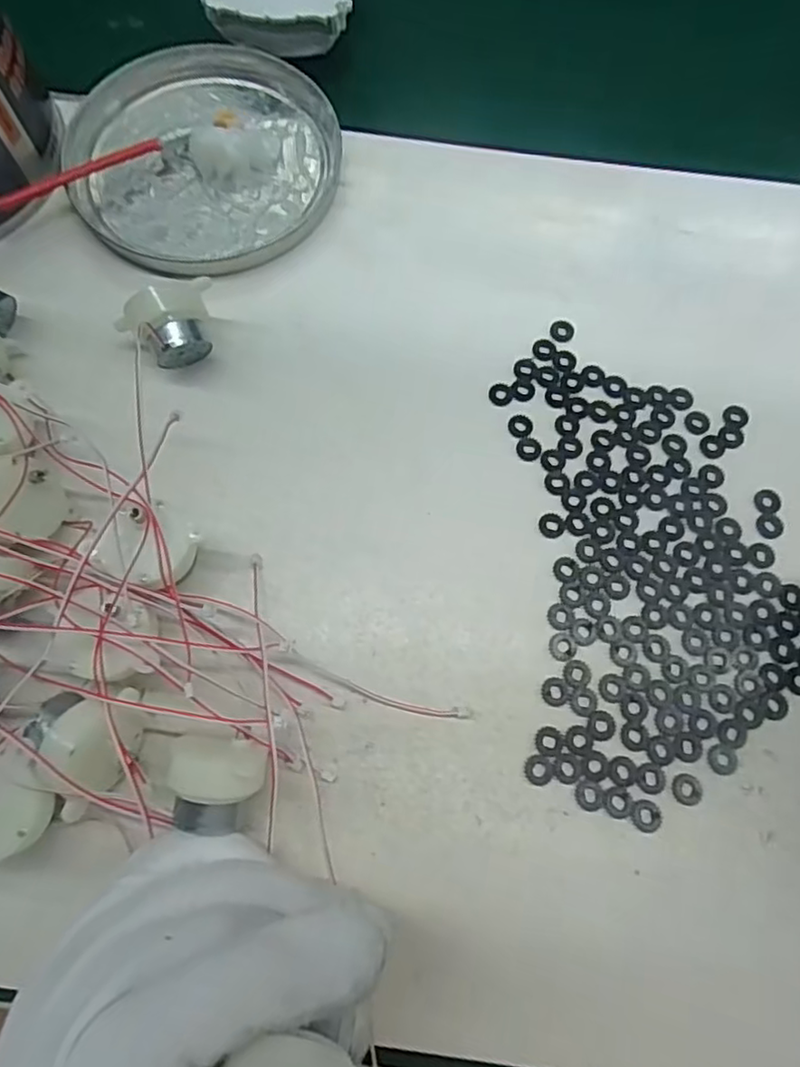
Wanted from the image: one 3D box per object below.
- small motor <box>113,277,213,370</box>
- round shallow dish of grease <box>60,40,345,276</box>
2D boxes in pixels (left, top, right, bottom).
[{"bbox_3d":[-0.094,-0.087,0.267,0.040,0.033,0.022,-32,75,-11],"label":"small motor"},{"bbox_3d":[-0.094,-0.189,0.308,0.126,0.016,0.128,0,72,-1],"label":"round shallow dish of grease"}]

